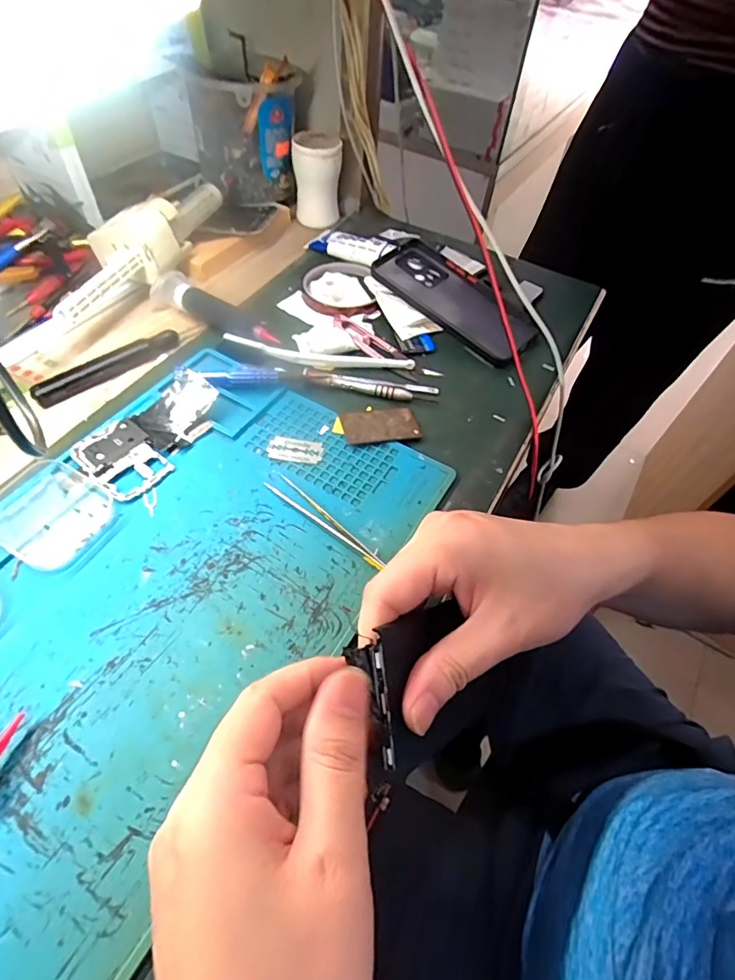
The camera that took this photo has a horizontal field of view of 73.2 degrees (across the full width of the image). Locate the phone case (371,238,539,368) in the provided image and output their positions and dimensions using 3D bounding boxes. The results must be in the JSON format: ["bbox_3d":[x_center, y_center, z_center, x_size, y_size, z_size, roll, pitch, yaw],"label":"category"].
[{"bbox_3d":[0.087,-0.189,0.485,0.168,0.016,0.083,40,60,14],"label":"phone case"}]

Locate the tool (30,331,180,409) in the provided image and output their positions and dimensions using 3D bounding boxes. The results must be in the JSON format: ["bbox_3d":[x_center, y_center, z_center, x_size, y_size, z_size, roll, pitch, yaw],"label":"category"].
[{"bbox_3d":[-0.218,-0.107,0.418,0.124,0.013,0.018,-37,65,-27],"label":"tool"}]

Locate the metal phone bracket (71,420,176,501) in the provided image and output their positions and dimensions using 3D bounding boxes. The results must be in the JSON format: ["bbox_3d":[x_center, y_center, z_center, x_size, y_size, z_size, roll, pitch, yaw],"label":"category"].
[{"bbox_3d":[-0.175,-0.022,0.356,0.064,0.007,0.048,37,59,20],"label":"metal phone bracket"}]

